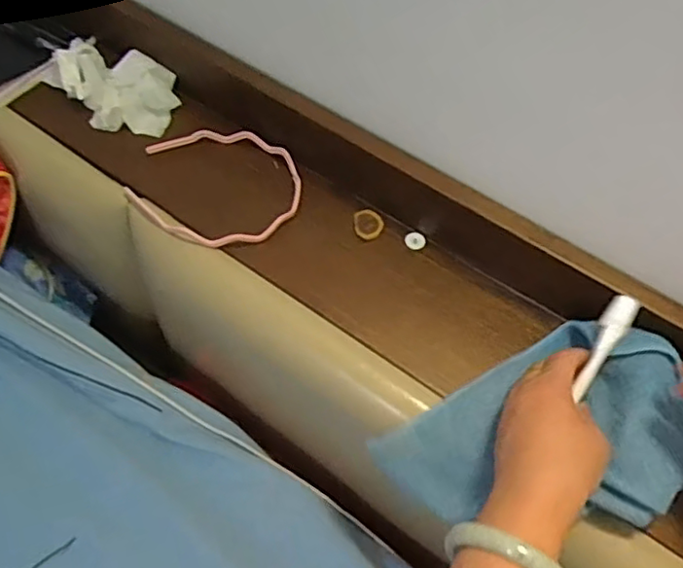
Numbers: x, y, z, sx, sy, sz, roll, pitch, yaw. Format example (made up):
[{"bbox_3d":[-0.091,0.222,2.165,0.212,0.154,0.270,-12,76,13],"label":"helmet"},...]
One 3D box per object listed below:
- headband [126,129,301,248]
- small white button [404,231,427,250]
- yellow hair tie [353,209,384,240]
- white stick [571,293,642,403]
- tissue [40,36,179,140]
[{"bbox_3d":[-0.110,-0.089,0.541,0.145,0.011,0.124,31,61,14],"label":"headband"},{"bbox_3d":[0.063,-0.036,0.527,0.018,0.005,0.017,2,58,-3],"label":"small white button"},{"bbox_3d":[0.024,-0.051,0.531,0.025,0.005,0.028,-6,58,-8],"label":"yellow hair tie"},{"bbox_3d":[0.177,0.042,0.418,0.017,0.012,0.076,29,82,14],"label":"white stick"},{"bbox_3d":[-0.220,-0.188,0.583,0.134,0.033,0.084,17,58,6],"label":"tissue"}]

